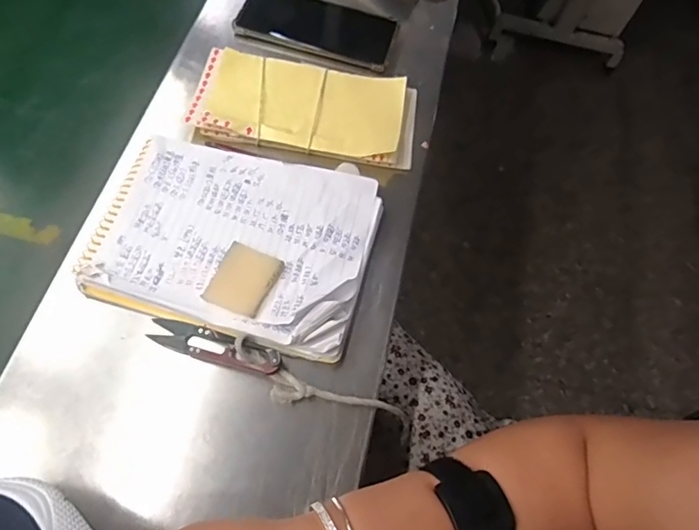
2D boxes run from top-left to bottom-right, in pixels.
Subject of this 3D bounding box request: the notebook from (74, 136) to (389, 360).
[{"bbox_3d":[-0.091,-0.022,0.421,0.212,0.026,0.161,15,63,4],"label":"notebook"}]

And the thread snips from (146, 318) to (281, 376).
[{"bbox_3d":[-0.101,0.061,0.381,0.101,0.014,0.021,17,63,5],"label":"thread snips"}]

